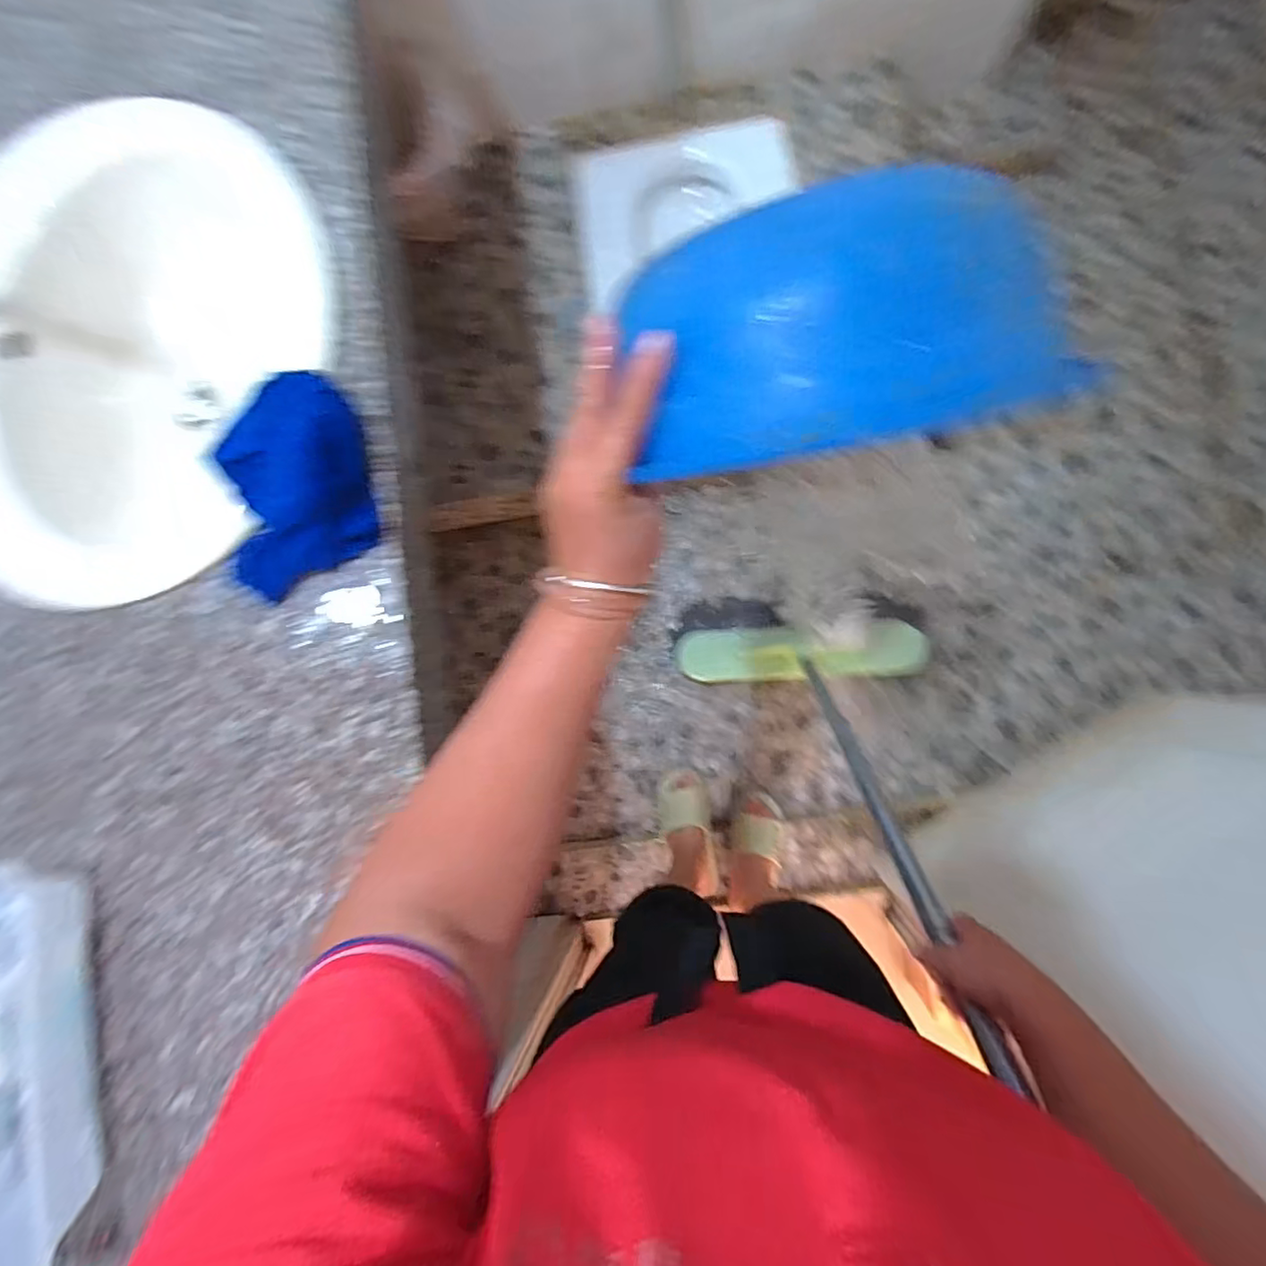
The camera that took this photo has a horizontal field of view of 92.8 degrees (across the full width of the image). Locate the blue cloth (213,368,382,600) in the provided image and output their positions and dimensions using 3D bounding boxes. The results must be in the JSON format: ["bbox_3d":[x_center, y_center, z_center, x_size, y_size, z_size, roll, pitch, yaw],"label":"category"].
[{"bbox_3d":[-0.294,-0.134,0.529,0.130,0.047,0.199,-3,86,6],"label":"blue cloth"}]

